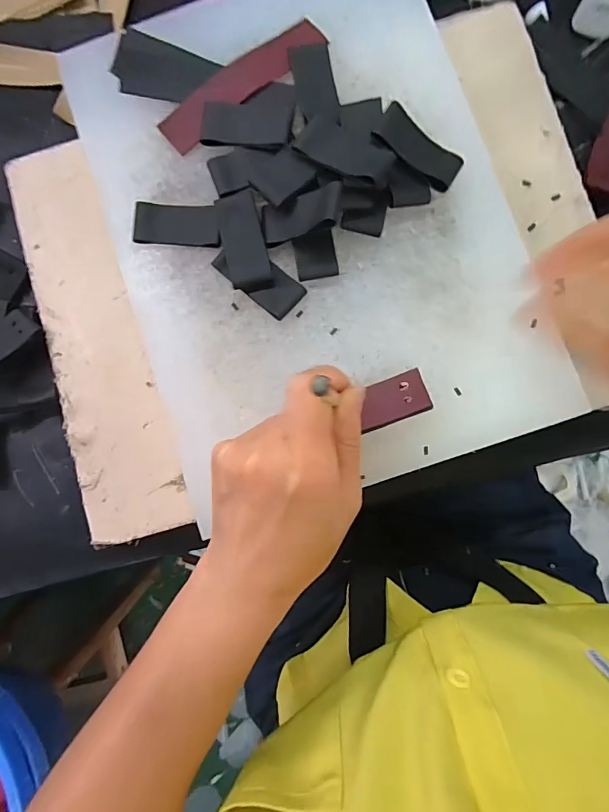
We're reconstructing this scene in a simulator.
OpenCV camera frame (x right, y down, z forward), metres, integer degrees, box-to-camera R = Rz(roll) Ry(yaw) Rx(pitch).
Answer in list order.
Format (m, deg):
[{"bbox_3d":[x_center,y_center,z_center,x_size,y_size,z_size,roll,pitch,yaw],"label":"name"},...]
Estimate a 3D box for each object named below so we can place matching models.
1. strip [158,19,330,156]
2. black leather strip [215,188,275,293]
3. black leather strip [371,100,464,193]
[{"bbox_3d":[-0.043,-0.221,0.295,0.125,0.011,0.031,-40,84,0],"label":"strip"},{"bbox_3d":[-0.039,-0.106,0.280,0.026,0.008,0.062,-14,85,3],"label":"black leather strip"},{"bbox_3d":[0.072,-0.162,0.273,0.058,0.005,0.031,33,70,-9],"label":"black leather strip"}]

